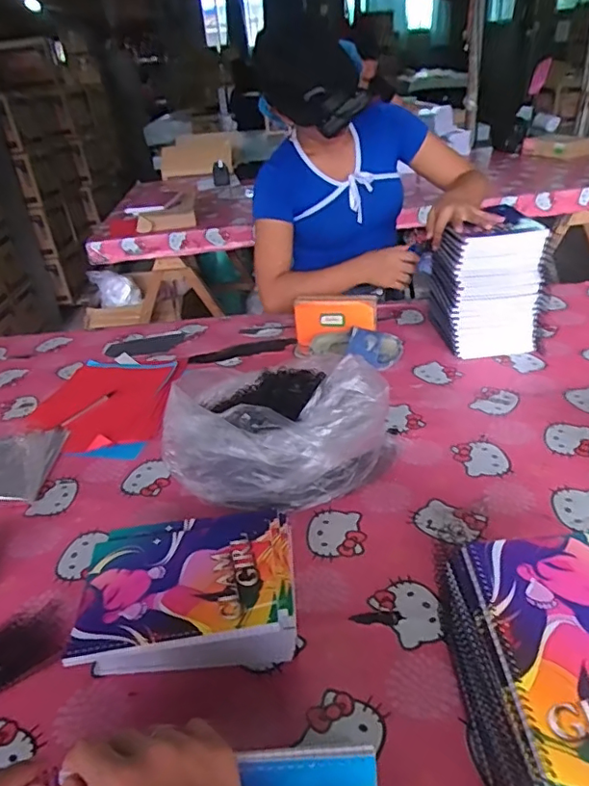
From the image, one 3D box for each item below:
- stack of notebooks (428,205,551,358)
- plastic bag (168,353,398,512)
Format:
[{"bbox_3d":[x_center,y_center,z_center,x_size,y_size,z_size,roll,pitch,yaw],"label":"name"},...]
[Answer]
[{"bbox_3d":[0.365,-0.217,1.066,0.186,0.233,0.205,-2,31,6],"label":"stack of notebooks"},{"bbox_3d":[-0.016,0.039,0.780,0.291,0.157,0.241,4,32,17],"label":"plastic bag"}]

